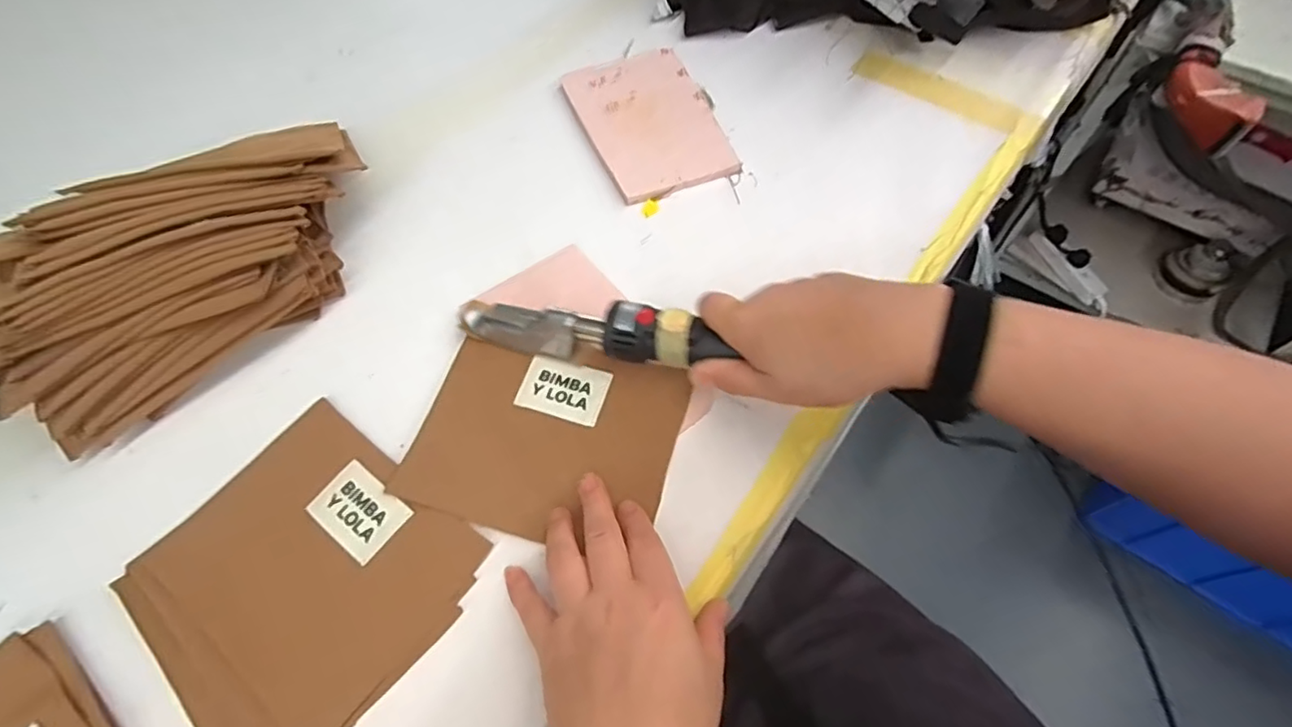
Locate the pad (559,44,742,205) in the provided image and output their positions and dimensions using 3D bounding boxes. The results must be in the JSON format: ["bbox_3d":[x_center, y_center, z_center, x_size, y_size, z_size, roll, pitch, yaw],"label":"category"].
[{"bbox_3d":[0.001,-0.225,0.549,0.114,0.010,0.186,-20,62,-9],"label":"pad"}]

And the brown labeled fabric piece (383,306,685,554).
[{"bbox_3d":[-0.067,0.047,0.397,0.169,0.008,0.133,14,66,12],"label":"brown labeled fabric piece"}]

